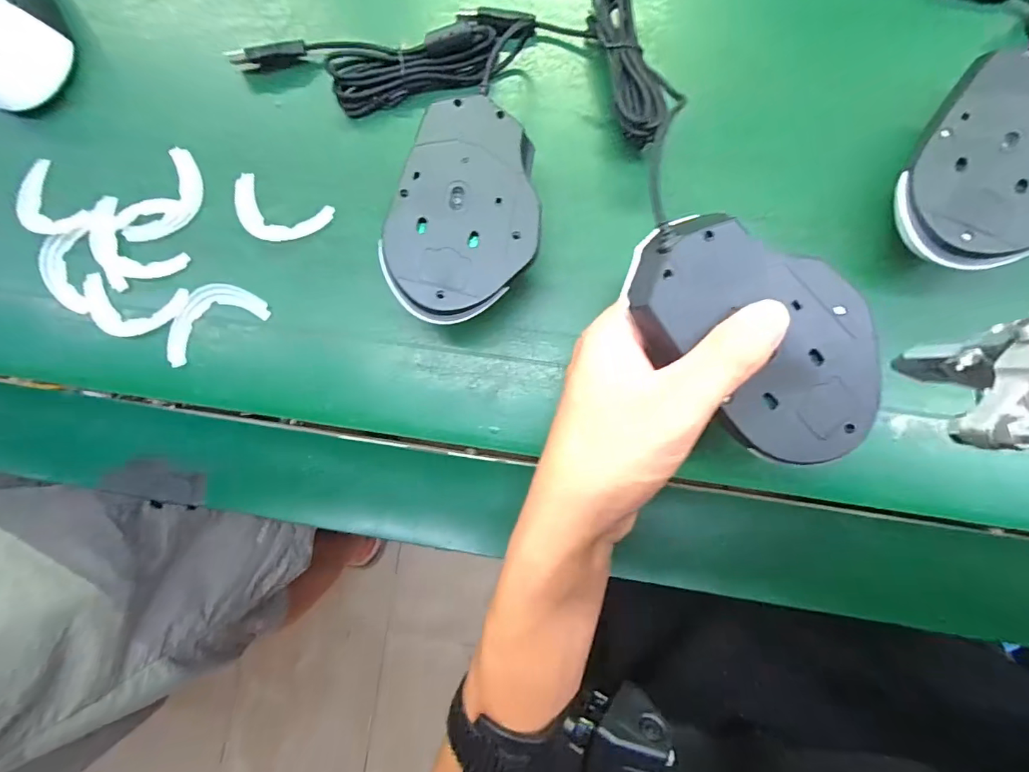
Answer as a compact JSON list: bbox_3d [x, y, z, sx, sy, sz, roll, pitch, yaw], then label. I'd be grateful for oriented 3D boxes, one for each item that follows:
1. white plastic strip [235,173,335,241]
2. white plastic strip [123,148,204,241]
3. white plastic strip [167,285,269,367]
[{"bbox_3d":[-0.150,-0.107,0.296,0.069,0.006,0.035,26,85,7],"label":"white plastic strip"},{"bbox_3d":[-0.217,-0.117,0.301,0.033,0.004,0.065,26,85,7],"label":"white plastic strip"},{"bbox_3d":[-0.186,-0.043,0.290,0.066,0.004,0.038,-28,81,1],"label":"white plastic strip"}]

